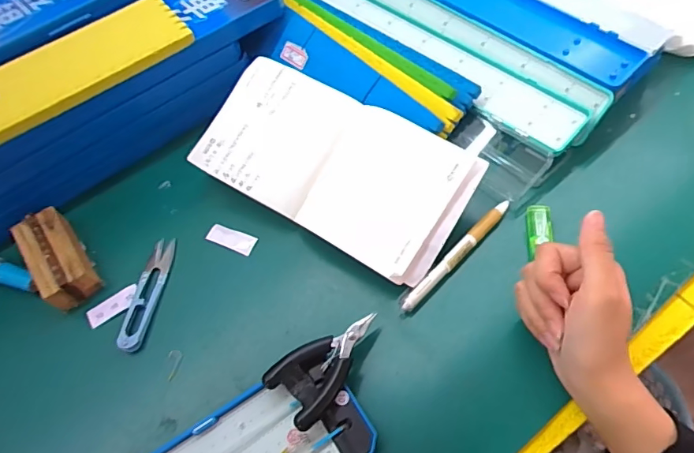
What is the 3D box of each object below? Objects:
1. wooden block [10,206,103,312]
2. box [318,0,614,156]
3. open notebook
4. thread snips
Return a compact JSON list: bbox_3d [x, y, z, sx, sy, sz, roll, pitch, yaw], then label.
[{"bbox_3d":[-0.253,0.024,0.421,0.038,0.035,0.083,-32,62,-14],"label":"wooden block"},{"bbox_3d":[0.069,-0.219,0.522,0.087,0.036,0.429,-40,64,-18],"label":"box"},{"bbox_3d":[-0.014,-0.058,0.429,0.238,0.016,0.125,30,84,16],"label":"open notebook"},{"bbox_3d":[-0.170,0.054,0.410,0.023,0.010,0.099,6,60,8],"label":"thread snips"}]

